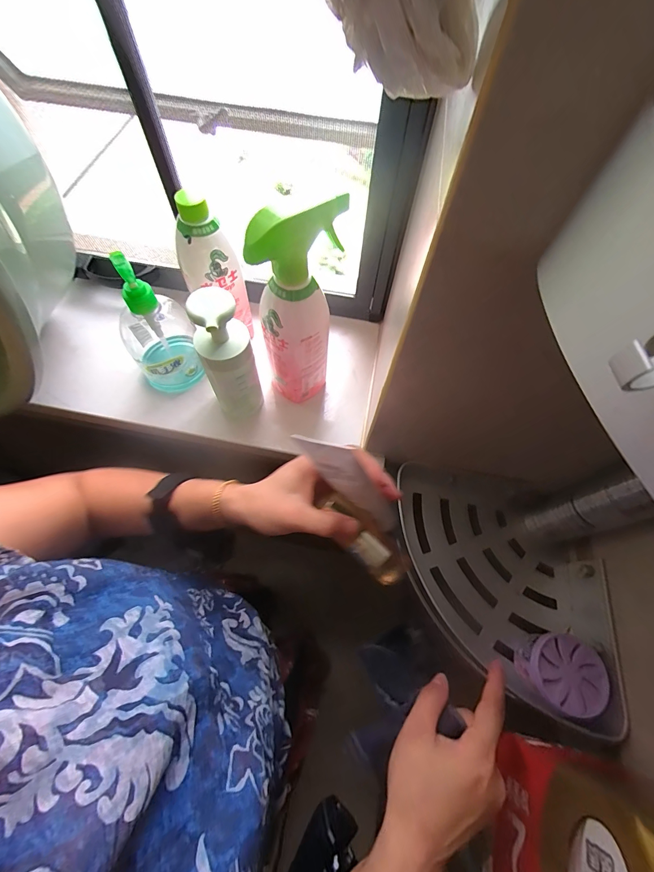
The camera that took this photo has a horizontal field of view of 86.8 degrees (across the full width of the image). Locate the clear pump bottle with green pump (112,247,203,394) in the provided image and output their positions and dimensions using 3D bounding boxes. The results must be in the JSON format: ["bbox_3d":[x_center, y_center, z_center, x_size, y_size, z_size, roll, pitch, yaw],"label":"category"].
[{"bbox_3d":[-0.206,-0.130,0.407,0.079,0.164,0.089,-33,68,-16],"label":"clear pump bottle with green pump"}]

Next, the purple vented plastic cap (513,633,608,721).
[{"bbox_3d":[0.241,0.244,0.359,0.072,0.041,0.066,0,63,-1],"label":"purple vented plastic cap"}]

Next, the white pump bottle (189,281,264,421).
[{"bbox_3d":[-0.108,-0.081,0.378,0.055,0.158,0.048,-12,63,-7],"label":"white pump bottle"}]

